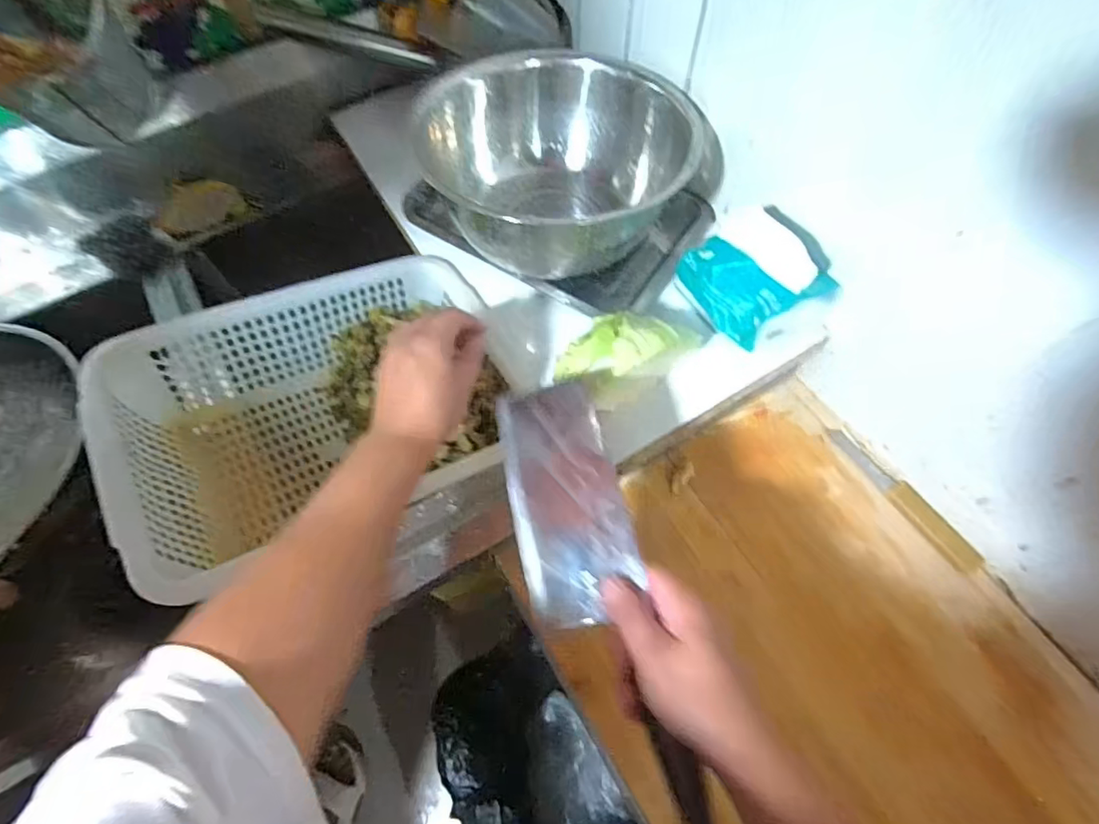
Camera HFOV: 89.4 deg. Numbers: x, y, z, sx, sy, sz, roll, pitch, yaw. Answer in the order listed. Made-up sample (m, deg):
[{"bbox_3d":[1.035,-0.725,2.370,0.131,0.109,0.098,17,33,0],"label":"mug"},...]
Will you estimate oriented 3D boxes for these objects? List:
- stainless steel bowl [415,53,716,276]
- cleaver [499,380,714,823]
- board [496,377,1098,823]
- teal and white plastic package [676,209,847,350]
[{"bbox_3d":[0.023,-0.248,0.563,0.250,0.139,0.213,-40,68,-17],"label":"stainless steel bowl"},{"bbox_3d":[0.029,0.113,0.366,0.080,0.023,0.289,-16,68,-6],"label":"cleaver"},{"bbox_3d":[0.268,0.251,0.482,0.354,0.021,0.533,-29,66,-13],"label":"board"},{"bbox_3d":[0.199,-0.133,0.532,0.114,0.082,0.134,-32,66,-14],"label":"teal and white plastic package"}]

